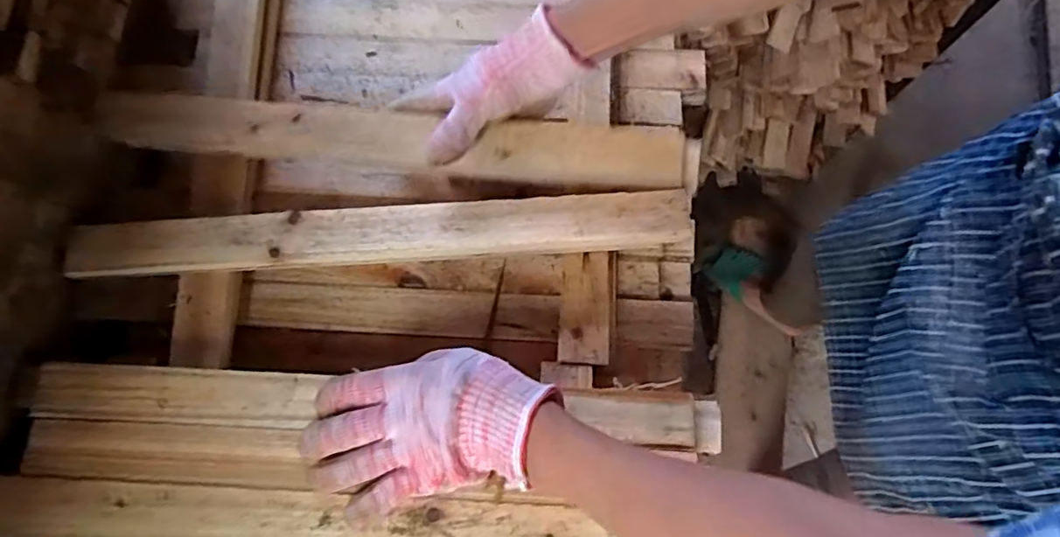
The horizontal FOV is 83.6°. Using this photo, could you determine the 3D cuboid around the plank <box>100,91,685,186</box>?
[{"bbox_3d":[-0.117,-0.111,0.506,0.485,0.033,0.048,4,71,1],"label":"plank"}]

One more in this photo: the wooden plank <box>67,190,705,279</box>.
[{"bbox_3d":[-0.124,-0.027,0.485,0.497,0.015,0.048,-4,75,1],"label":"wooden plank"}]

